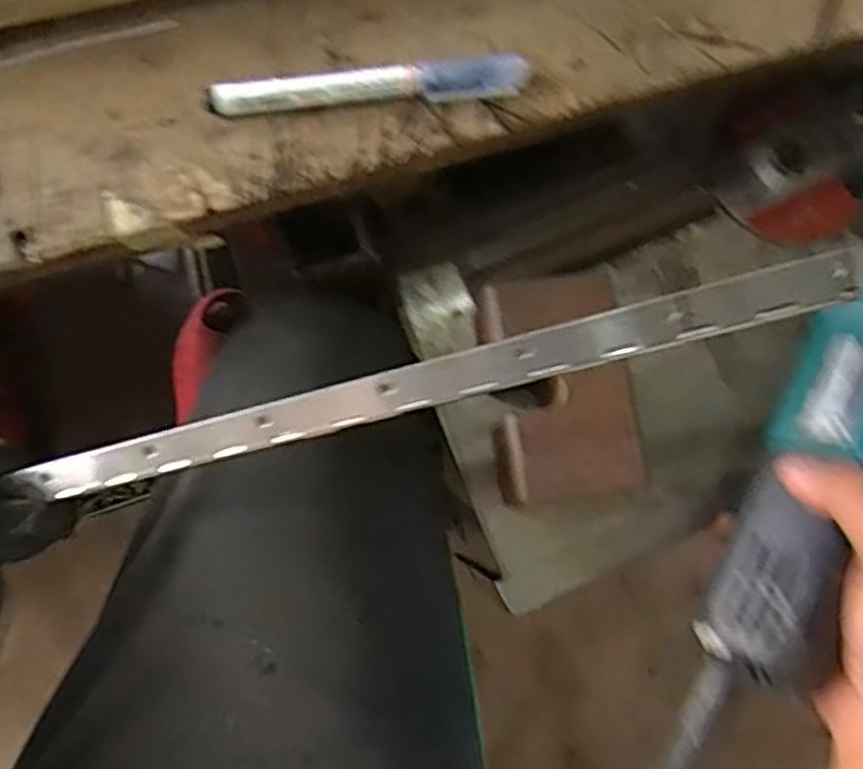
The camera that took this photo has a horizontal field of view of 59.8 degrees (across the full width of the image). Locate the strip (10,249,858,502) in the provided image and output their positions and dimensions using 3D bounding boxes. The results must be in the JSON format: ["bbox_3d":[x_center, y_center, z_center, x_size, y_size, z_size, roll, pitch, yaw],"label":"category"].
[{"bbox_3d":[-0.014,0.004,0.270,0.303,0.004,0.017,-15,101,14],"label":"strip"}]

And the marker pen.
[{"bbox_3d":[-0.027,-0.128,0.325,0.134,0.015,0.015,-6,78,-2],"label":"marker pen"}]

